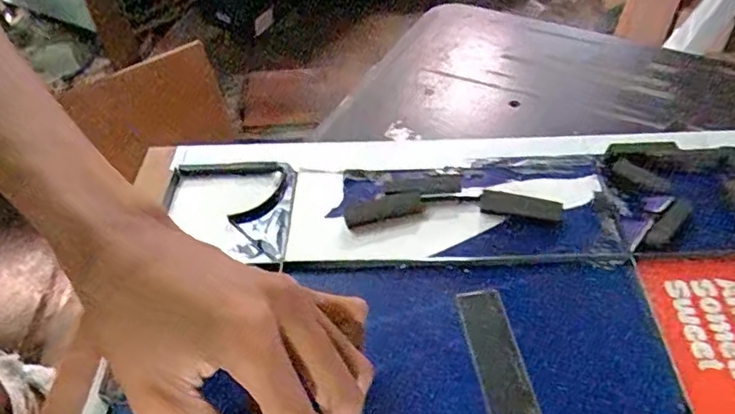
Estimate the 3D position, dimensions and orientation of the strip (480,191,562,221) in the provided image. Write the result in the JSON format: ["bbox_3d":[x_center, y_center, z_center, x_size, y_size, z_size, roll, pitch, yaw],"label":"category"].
[{"bbox_3d":[0.094,0.000,0.346,0.047,0.004,0.015,6,50,10],"label":"strip"}]

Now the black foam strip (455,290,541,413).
[{"bbox_3d":[0.066,0.078,0.286,0.023,0.004,0.075,-17,57,6],"label":"black foam strip"}]

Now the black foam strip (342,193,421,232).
[{"bbox_3d":[0.009,0.002,0.355,0.048,0.007,0.018,-11,49,-5],"label":"black foam strip"}]

